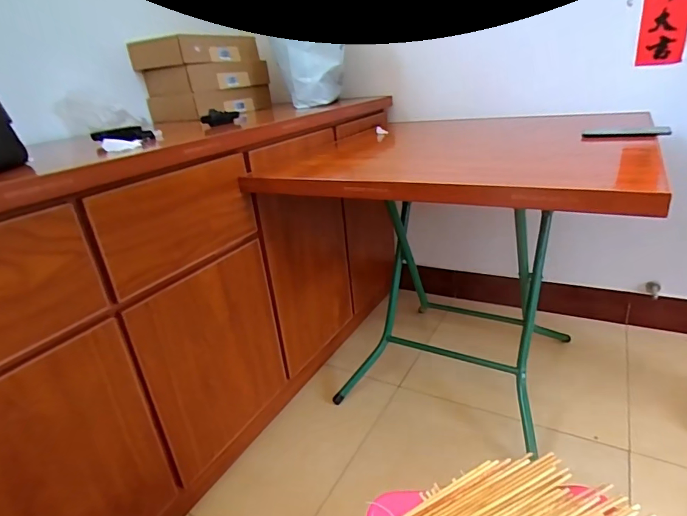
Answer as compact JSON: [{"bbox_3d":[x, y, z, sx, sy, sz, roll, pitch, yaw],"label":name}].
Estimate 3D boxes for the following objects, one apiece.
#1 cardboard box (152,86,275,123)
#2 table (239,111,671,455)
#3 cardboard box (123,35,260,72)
[{"bbox_3d":[-0.468,-0.550,1.524,0.242,0.084,0.364,13,30,37],"label":"cardboard box"},{"bbox_3d":[0.308,0.026,1.166,0.772,0.681,0.734,8,27,30],"label":"table"},{"bbox_3d":[-0.507,-0.706,1.469,0.256,0.080,0.355,10,28,33],"label":"cardboard box"}]

